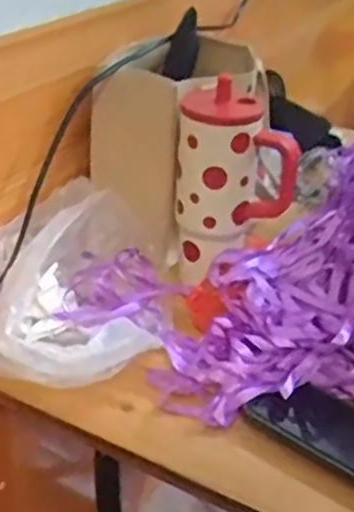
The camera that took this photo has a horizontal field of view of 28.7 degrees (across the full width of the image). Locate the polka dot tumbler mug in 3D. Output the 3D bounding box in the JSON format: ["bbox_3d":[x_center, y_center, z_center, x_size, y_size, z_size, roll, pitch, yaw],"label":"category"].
[{"bbox_3d":[0.063,-0.077,0.755,0.130,0.194,0.094,9,32,10],"label":"polka dot tumbler mug"}]

